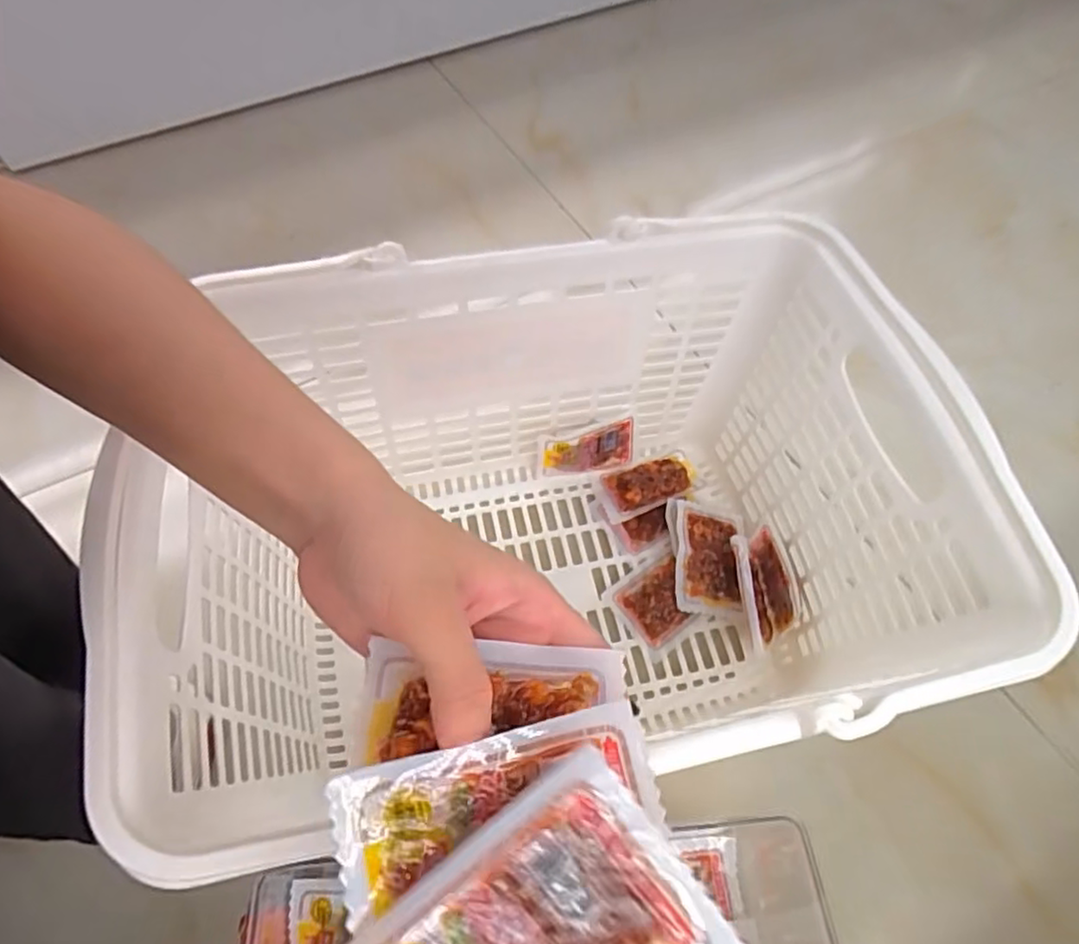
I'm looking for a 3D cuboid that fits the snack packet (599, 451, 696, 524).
[{"bbox_3d":[0.095,0.009,0.563,0.087,0.017,0.053,-24,46,-4],"label":"snack packet"}]

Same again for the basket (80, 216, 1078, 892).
[{"bbox_3d":[0.008,0.043,0.432,0.421,0.243,0.306,-9,62,-8],"label":"basket"}]

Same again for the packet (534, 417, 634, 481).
[{"bbox_3d":[0.040,-0.018,0.556,0.083,0.051,0.017,-11,62,-9],"label":"packet"}]

